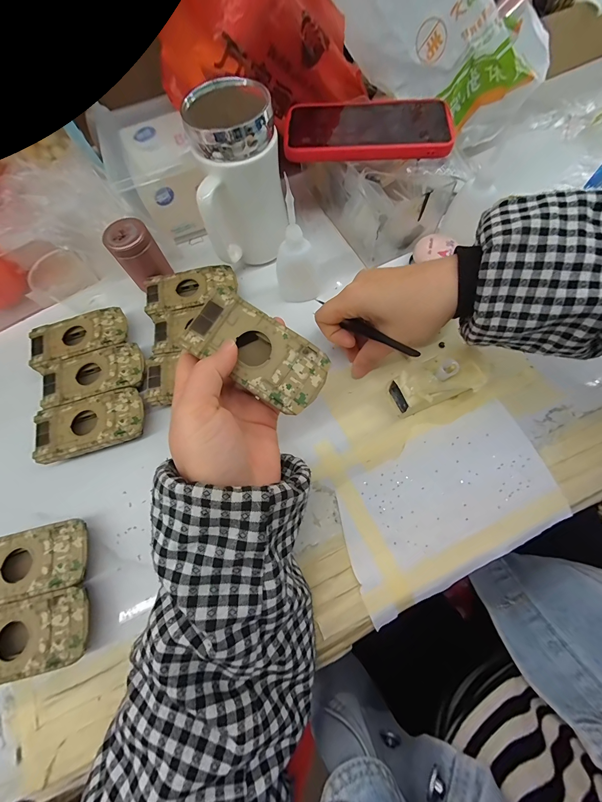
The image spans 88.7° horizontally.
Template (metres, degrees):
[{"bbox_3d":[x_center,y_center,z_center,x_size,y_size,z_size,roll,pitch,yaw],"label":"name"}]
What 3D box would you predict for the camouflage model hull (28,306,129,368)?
[{"bbox_3d":[-0.231,-0.065,0.327,0.095,0.020,0.050,-18,68,-2],"label":"camouflage model hull"}]

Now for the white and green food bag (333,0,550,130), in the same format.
[{"bbox_3d":[0.131,-0.370,0.312,0.218,0.124,0.046,27,66,-19],"label":"white and green food bag"}]

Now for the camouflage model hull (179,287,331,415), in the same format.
[{"bbox_3d":[-0.029,-0.032,0.213,0.094,0.024,0.049,36,72,1],"label":"camouflage model hull"}]

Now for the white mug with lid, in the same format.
[{"bbox_3d":[-0.055,-0.205,0.304,0.078,0.144,0.079,-8,68,2],"label":"white mug with lid"}]

